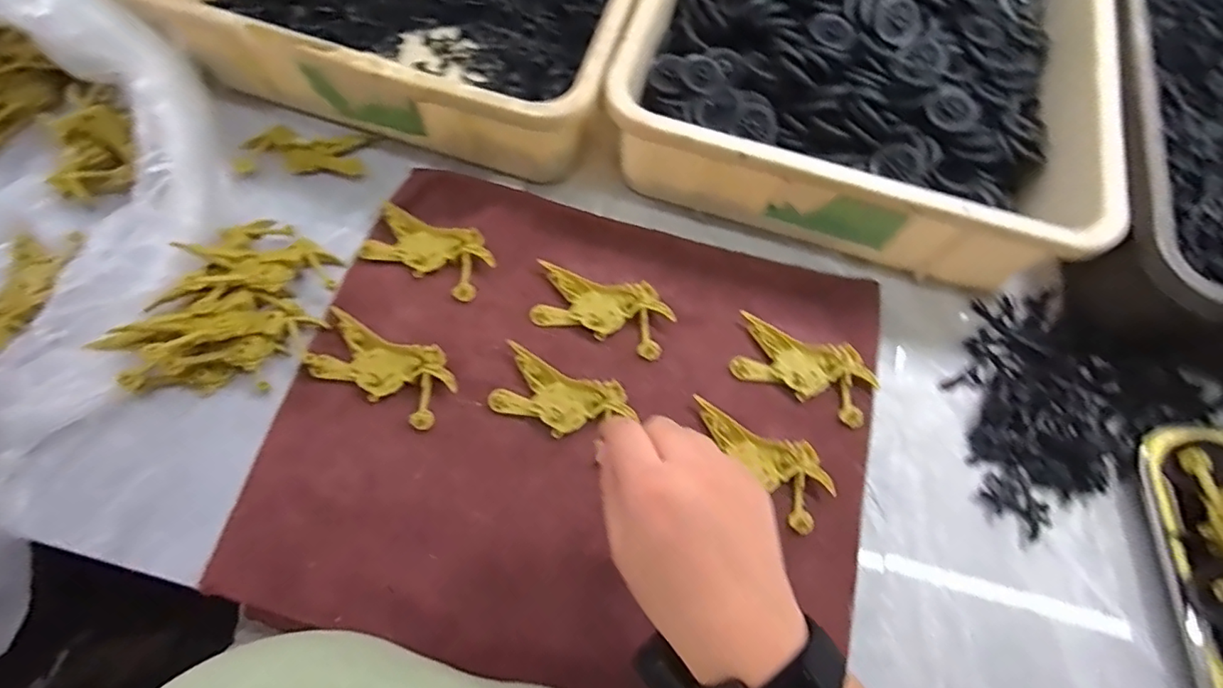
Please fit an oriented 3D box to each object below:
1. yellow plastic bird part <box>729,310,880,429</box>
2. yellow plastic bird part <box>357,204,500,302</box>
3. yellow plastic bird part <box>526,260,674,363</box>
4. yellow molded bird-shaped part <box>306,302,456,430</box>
[{"bbox_3d":[0.141,0.017,0.416,0.100,0.006,0.051,24,69,7],"label":"yellow plastic bird part"},{"bbox_3d":[-0.142,-0.073,0.439,0.101,0.013,0.051,23,69,7],"label":"yellow plastic bird part"},{"bbox_3d":[-0.006,-0.027,0.425,0.101,0.007,0.052,18,68,4],"label":"yellow plastic bird part"},{"bbox_3d":[-0.161,0.016,0.402,0.104,0.011,0.052,25,69,7],"label":"yellow molded bird-shaped part"}]

